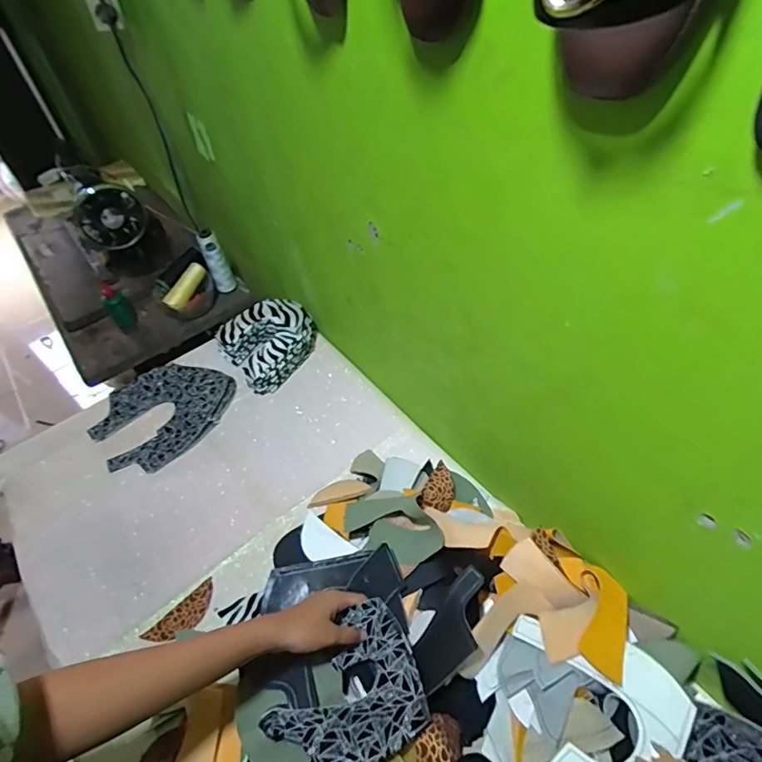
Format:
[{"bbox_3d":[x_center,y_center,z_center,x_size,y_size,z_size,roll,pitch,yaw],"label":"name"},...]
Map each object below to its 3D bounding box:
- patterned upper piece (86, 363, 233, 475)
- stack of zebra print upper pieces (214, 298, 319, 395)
[{"bbox_3d":[-0.388,0.051,0.858,0.192,0.037,0.241,32,60,29],"label":"patterned upper piece"},{"bbox_3d":[-0.214,-0.080,0.927,0.168,0.083,0.158,-37,55,-22],"label":"stack of zebra print upper pieces"}]

